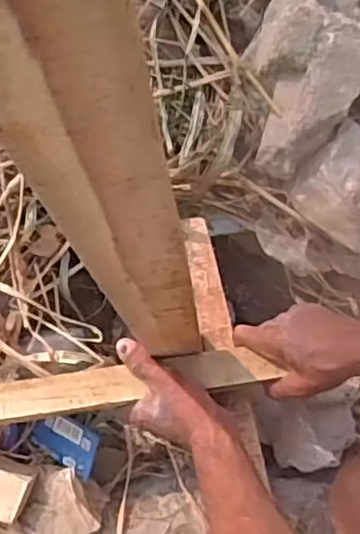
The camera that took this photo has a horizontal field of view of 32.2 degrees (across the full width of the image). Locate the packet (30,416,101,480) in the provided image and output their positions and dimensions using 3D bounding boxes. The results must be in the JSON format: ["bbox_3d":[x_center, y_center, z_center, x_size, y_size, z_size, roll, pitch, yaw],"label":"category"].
[{"bbox_3d":[-0.128,0.189,0.689,0.085,0.012,0.049,25,105,24],"label":"packet"}]

